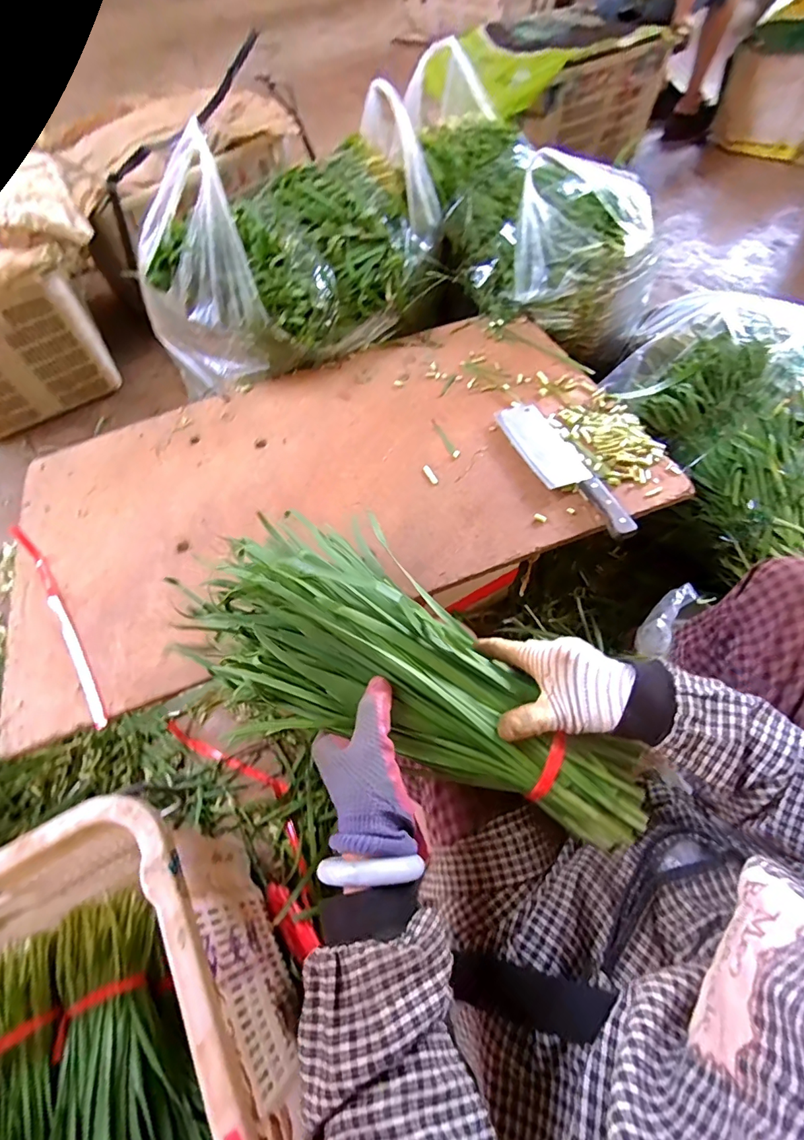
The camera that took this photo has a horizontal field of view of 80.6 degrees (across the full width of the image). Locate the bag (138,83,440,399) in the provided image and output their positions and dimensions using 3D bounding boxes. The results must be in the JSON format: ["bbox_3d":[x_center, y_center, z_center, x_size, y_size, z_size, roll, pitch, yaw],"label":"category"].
[{"bbox_3d":[-0.168,-0.543,0.802,0.530,0.234,0.287,-29,62,-13],"label":"bag"}]

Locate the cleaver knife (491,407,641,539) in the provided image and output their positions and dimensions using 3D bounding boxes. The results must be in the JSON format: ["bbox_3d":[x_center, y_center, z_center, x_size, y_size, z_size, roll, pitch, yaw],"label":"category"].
[{"bbox_3d":[0.217,-0.145,0.649,0.073,0.026,0.269,-22,60,-8],"label":"cleaver knife"}]

